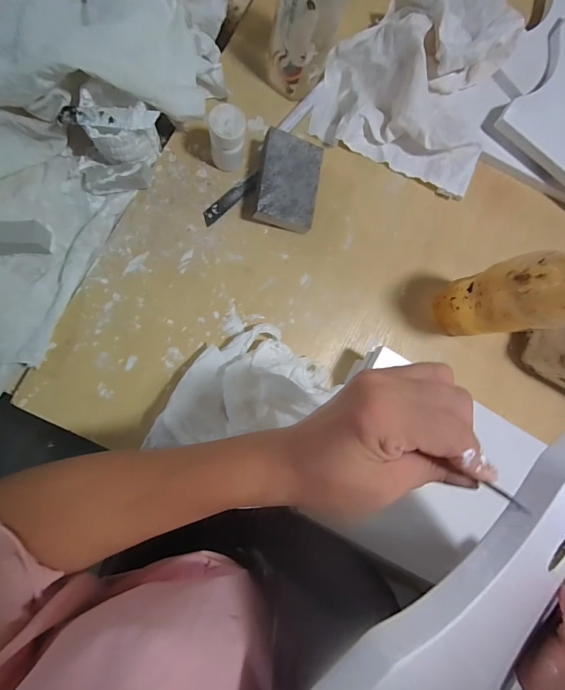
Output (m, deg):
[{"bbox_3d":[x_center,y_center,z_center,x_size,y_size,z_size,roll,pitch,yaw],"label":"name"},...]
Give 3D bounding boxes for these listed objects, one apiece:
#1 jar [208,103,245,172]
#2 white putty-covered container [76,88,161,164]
[{"bbox_3d":[-0.059,-0.225,0.376,0.036,0.067,0.035,1,86,-9],"label":"jar"},{"bbox_3d":[-0.168,-0.227,0.364,0.072,0.063,0.057,4,86,-8],"label":"white putty-covered container"}]

